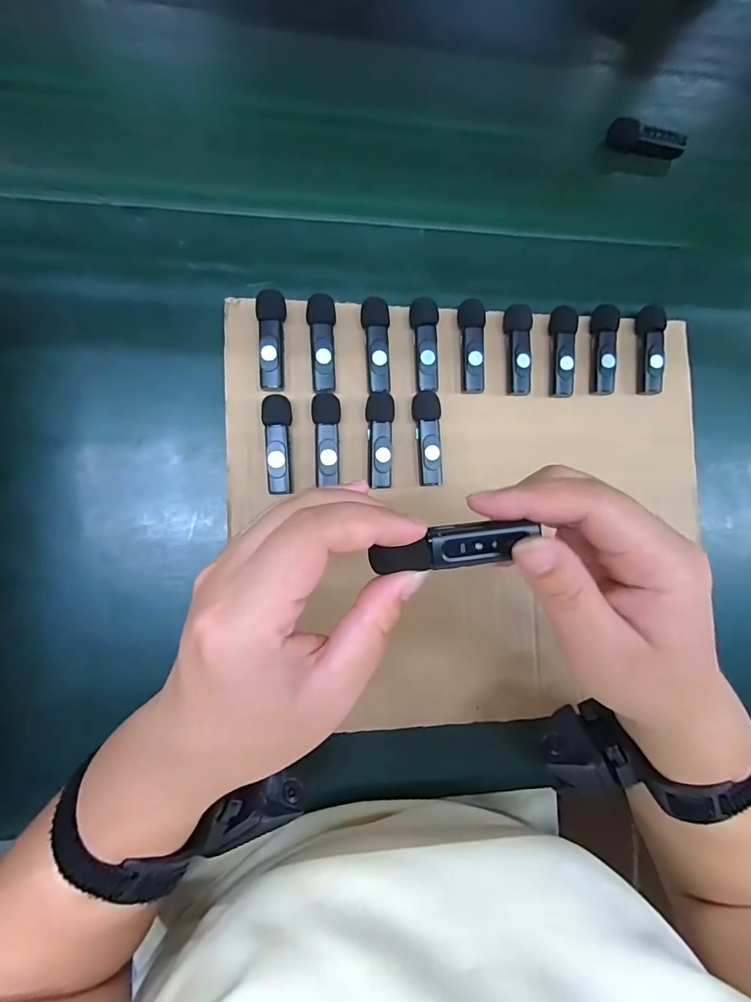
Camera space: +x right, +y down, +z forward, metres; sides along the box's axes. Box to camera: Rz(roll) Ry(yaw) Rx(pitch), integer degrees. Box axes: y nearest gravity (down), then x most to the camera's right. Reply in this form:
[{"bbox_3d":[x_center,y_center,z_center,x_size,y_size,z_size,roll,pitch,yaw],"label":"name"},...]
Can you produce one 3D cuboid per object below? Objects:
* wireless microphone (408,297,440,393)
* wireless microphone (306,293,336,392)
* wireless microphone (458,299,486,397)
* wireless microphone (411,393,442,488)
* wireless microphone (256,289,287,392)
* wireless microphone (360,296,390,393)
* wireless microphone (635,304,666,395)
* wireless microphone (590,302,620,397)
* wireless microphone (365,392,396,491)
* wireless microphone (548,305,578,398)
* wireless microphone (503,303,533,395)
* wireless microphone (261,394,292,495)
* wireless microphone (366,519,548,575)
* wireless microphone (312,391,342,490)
[{"bbox_3d":[0.034,-0.108,0.325,0.018,0.018,0.061,-1,86,-8],"label":"wireless microphone"},{"bbox_3d":[-0.036,-0.106,0.317,0.018,0.016,0.064,-3,86,-8],"label":"wireless microphone"},{"bbox_3d":[0.068,-0.108,0.331,0.016,0.020,0.063,-2,86,-8],"label":"wireless microphone"},{"bbox_3d":[0.037,-0.044,0.324,0.019,0.016,0.064,-5,87,-8],"label":"wireless microphone"},{"bbox_3d":[-0.069,-0.106,0.311,0.019,0.016,0.065,-4,86,-8],"label":"wireless microphone"},{"bbox_3d":[0.000,-0.107,0.321,0.018,0.015,0.063,-2,86,-8],"label":"wireless microphone"},{"bbox_3d":[0.209,-0.114,0.351,0.016,0.016,0.064,0,86,-8],"label":"wireless microphone"},{"bbox_3d":[0.169,-0.112,0.343,0.015,0.017,0.064,2,86,-8],"label":"wireless microphone"},{"bbox_3d":[0.003,-0.042,0.318,0.019,0.015,0.064,-1,86,-8],"label":"wireless microphone"},{"bbox_3d":[0.137,-0.109,0.339,0.016,0.016,0.064,-2,86,-8],"label":"wireless microphone"},{"bbox_3d":[0.103,-0.109,0.336,0.016,0.018,0.063,-2,86,-8],"label":"wireless microphone"},{"bbox_3d":[-0.064,-0.037,0.310,0.019,0.016,0.064,-6,87,-8],"label":"wireless microphone"},{"bbox_3d":[0.030,0.018,0.174,0.062,0.006,0.017,-10,87,-6],"label":"wireless microphone"},{"bbox_3d":[-0.033,-0.041,0.314,0.018,0.015,0.060,-2,86,-8],"label":"wireless microphone"}]

